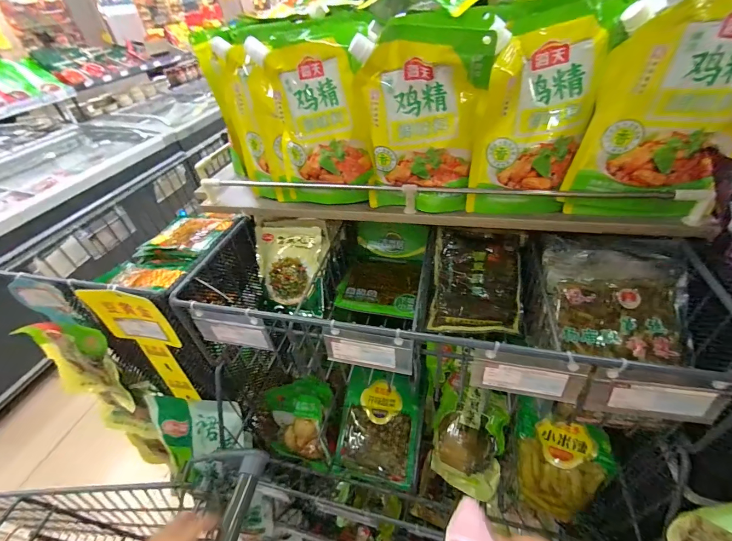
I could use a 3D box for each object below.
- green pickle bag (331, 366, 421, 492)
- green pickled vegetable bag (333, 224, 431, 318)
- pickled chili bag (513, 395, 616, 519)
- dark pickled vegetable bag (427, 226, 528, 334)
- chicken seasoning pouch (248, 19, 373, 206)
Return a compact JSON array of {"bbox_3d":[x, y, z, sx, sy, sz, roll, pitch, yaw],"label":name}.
[{"bbox_3d":[0.026,0.302,0.649,0.148,0.026,0.196,6,68,14],"label":"green pickle bag"},{"bbox_3d":[0.030,-0.007,0.580,0.132,0.064,0.178,5,42,14],"label":"green pickled vegetable bag"},{"bbox_3d":[0.316,0.316,0.547,0.138,0.023,0.164,12,88,20],"label":"pickled chili bag"},{"bbox_3d":[0.169,0.016,0.509,0.126,0.026,0.160,4,76,21],"label":"dark pickled vegetable bag"},{"bbox_3d":[-0.067,-0.191,0.444,0.145,0.220,0.048,10,43,20],"label":"chicken seasoning pouch"}]

